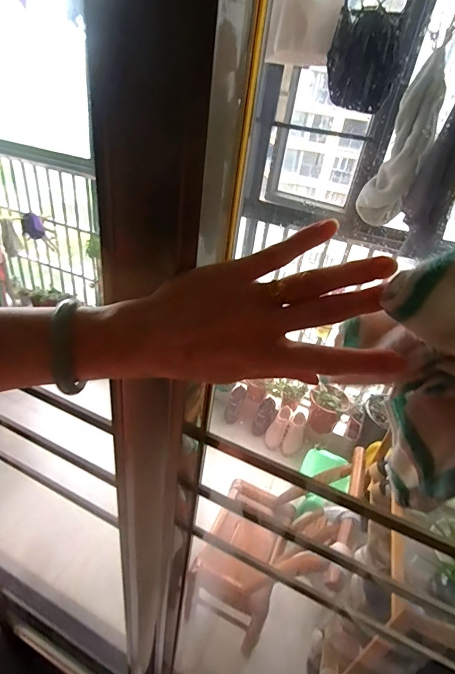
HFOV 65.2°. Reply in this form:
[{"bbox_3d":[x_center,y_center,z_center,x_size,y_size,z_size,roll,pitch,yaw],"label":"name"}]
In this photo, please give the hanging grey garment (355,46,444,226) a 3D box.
[{"bbox_3d":[0.292,-0.317,0.599,0.080,0.241,0.051,15,33,12],"label":"hanging grey garment"}]

